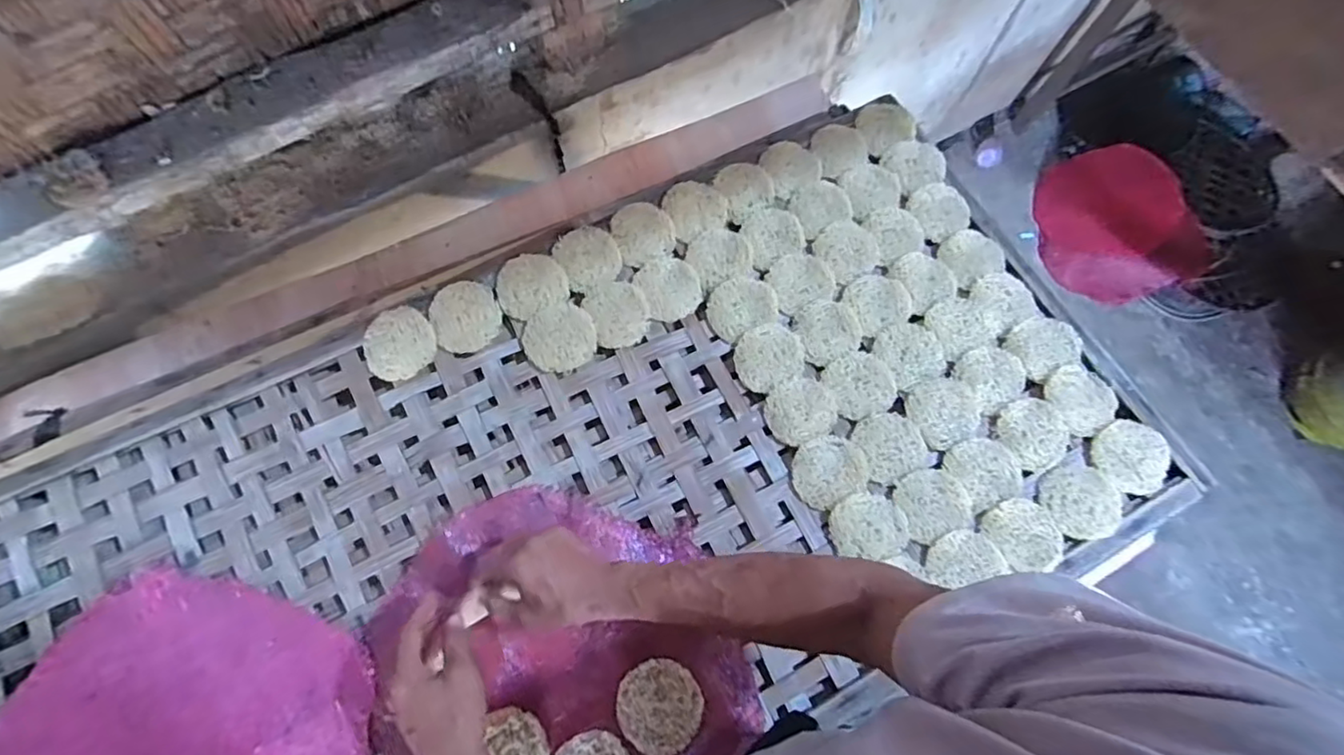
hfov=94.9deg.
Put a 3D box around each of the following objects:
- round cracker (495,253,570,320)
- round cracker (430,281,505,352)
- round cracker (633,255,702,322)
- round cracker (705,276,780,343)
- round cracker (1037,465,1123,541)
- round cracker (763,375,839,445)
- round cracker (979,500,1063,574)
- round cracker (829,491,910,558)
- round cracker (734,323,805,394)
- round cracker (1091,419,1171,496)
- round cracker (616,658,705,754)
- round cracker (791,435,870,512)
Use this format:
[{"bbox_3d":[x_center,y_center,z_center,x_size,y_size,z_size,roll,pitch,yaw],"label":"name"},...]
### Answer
[{"bbox_3d":[-0.164,-0.109,0.718,0.079,0.016,0.070,-28,74,-9],"label":"round cracker"},{"bbox_3d":[-0.235,-0.069,0.704,0.076,0.004,0.078,1,85,-7],"label":"round cracker"},{"bbox_3d":[-0.002,-0.107,0.731,0.070,0.011,0.078,-21,73,-7],"label":"round cracker"},{"bbox_3d":[0.082,-0.084,0.727,0.082,0.008,0.068,-25,73,-9],"label":"round cracker"},{"bbox_3d":[0.433,0.129,0.650,0.075,0.011,0.075,0,71,0],"label":"round cracker"},{"bbox_3d":[0.144,0.035,0.685,0.076,0.004,0.070,0,71,0],"label":"round cracker"},{"bbox_3d":[0.367,0.163,0.641,0.069,0.008,0.077,-30,74,-10],"label":"round cracker"},{"bbox_3d":[0.208,0.157,0.651,0.079,0.011,0.065,-2,71,-1],"label":"round cracker"},{"bbox_3d":[0.112,-0.024,0.709,0.079,0.012,0.071,-30,74,-10],"label":"round cracker"},{"bbox_3d":[0.496,0.084,0.665,0.072,0.011,0.076,0,71,0],"label":"round cracker"},{"bbox_3d":[-0.011,0.312,0.582,0.077,0.004,0.080,0,71,0],"label":"round cracker"},{"bbox_3d":[0.170,0.100,0.672,0.078,0.011,0.071,0,71,0],"label":"round cracker"}]

